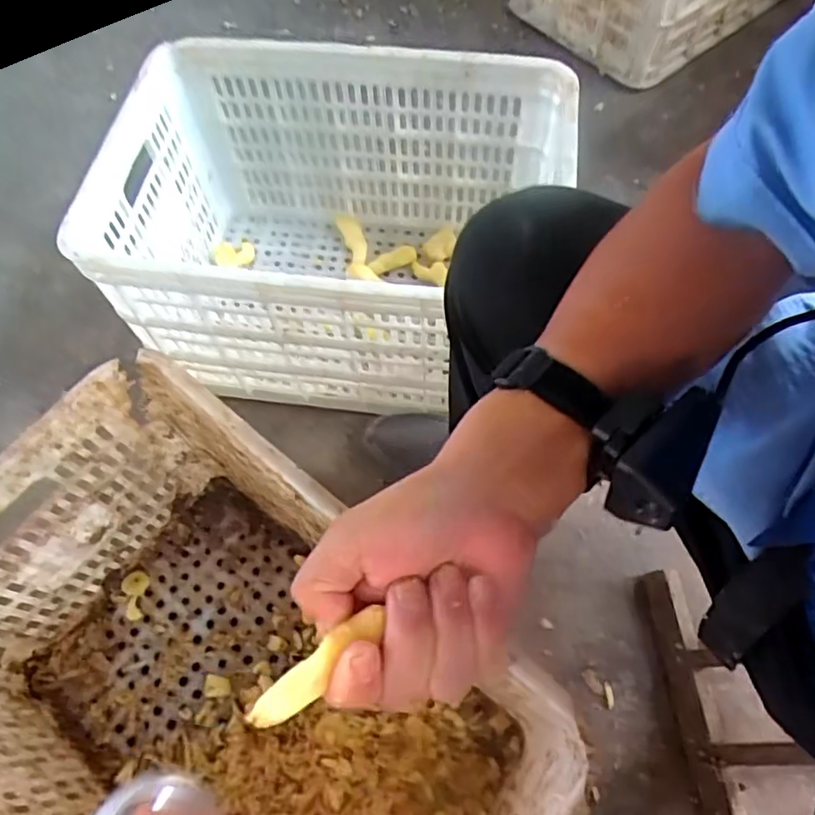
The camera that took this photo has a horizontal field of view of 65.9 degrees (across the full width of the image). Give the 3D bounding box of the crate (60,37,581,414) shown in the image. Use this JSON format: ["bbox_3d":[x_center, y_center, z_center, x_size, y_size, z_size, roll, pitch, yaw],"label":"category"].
[{"bbox_3d":[-0.075,-0.217,0.781,0.507,0.305,0.352,5,64,5],"label":"crate"}]

